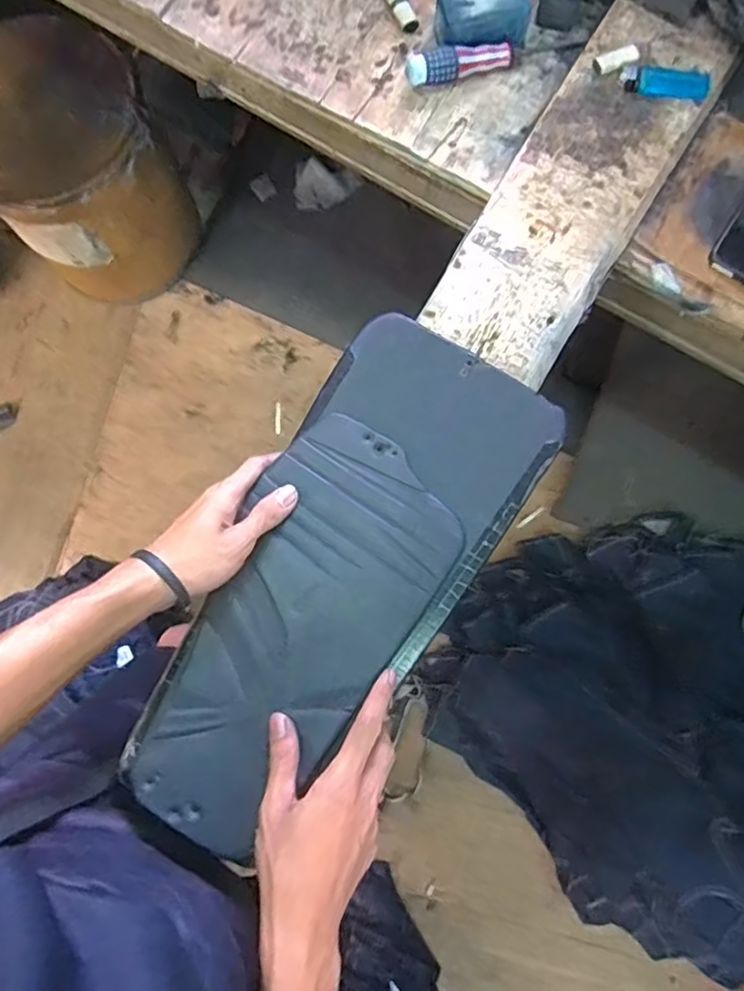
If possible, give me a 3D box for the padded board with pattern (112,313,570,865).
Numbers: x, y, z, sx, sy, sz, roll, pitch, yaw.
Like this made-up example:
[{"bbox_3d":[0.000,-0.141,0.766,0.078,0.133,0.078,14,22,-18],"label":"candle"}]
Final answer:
[{"bbox_3d":[-0.029,0.062,0.516,0.185,0.022,0.427,33,80,6],"label":"padded board with pattern"}]

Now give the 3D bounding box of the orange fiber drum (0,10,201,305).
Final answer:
[{"bbox_3d":[-0.582,-0.642,1.311,0.353,0.448,0.317,-38,81,-6],"label":"orange fiber drum"}]

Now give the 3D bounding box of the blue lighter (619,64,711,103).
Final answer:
[{"bbox_3d":[0.272,-0.385,0.594,0.079,0.011,0.029,9,80,2],"label":"blue lighter"}]

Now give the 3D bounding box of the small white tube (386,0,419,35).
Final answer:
[{"bbox_3d":[0.028,-0.486,0.636,0.017,0.014,0.066,-23,80,-4],"label":"small white tube"}]

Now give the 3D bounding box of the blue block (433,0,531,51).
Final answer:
[{"bbox_3d":[0.102,-0.453,0.610,0.087,0.049,0.058,-15,80,-2],"label":"blue block"}]

